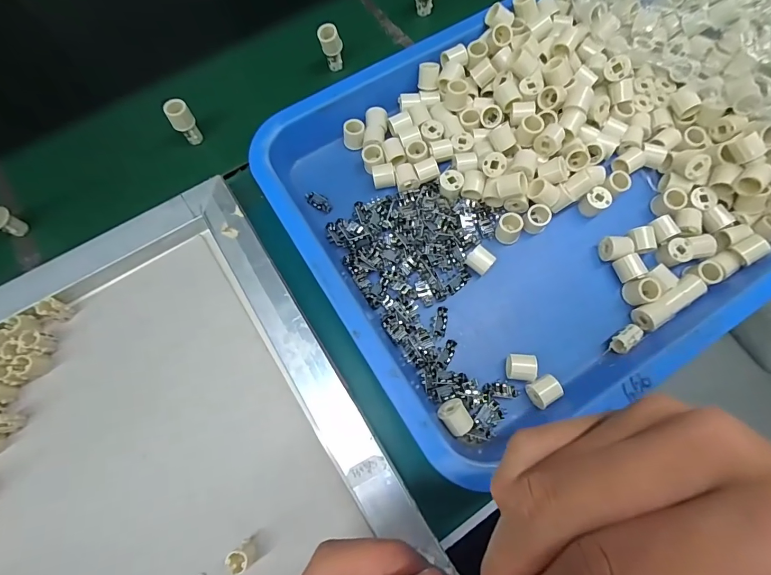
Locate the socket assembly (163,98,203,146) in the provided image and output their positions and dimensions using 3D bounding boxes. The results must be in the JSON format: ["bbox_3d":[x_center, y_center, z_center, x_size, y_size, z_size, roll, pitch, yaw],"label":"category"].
[{"bbox_3d":[-0.184,-0.151,0.361,0.019,0.038,0.017,-29,73,-9],"label":"socket assembly"}]

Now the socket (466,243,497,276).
[{"bbox_3d":[0.076,-0.021,0.316,0.019,0.022,0.018,-43,76,-12],"label":"socket"}]

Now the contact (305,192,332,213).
[{"bbox_3d":[-0.059,-0.076,0.348,0.028,0.004,0.013,33,75,11],"label":"contact"}]

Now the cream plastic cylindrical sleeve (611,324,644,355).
[{"bbox_3d":[0.185,0.040,0.303,0.022,0.018,0.013,-35,75,-10],"label":"cream plastic cylindrical sleeve"}]

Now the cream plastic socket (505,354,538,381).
[{"bbox_3d":[0.101,0.060,0.296,0.020,0.019,0.018,6,72,3],"label":"cream plastic socket"}]

